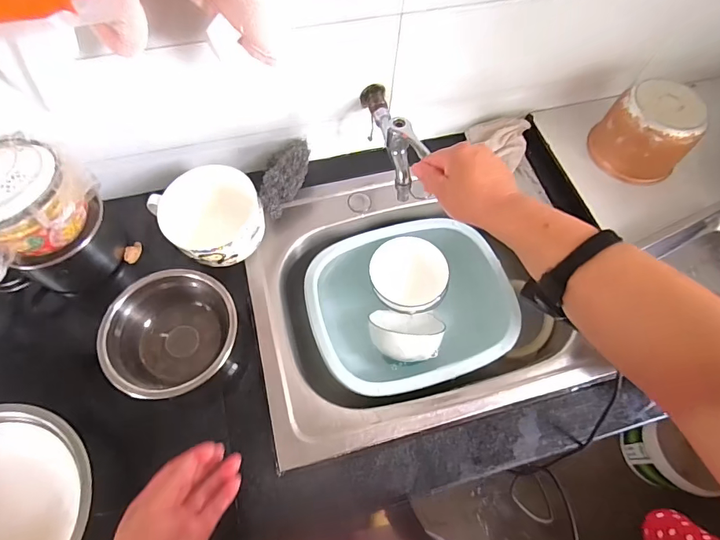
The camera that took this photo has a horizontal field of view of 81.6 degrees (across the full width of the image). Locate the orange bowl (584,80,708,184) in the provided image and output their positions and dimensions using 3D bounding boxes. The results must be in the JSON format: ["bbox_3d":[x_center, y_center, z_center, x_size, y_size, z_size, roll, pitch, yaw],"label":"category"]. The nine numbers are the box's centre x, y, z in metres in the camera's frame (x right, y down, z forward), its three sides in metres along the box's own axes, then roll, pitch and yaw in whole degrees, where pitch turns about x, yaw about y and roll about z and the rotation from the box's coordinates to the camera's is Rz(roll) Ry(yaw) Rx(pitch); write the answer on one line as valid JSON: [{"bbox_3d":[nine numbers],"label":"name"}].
[{"bbox_3d":[0.442,-0.212,0.654,0.102,0.117,0.108,1,64,-2],"label":"orange bowl"}]

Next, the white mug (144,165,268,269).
[{"bbox_3d":[-0.198,-0.067,0.566,0.126,0.066,0.124,1,64,-2],"label":"white mug"}]

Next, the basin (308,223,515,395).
[{"bbox_3d":[0.076,0.061,0.657,0.292,0.131,0.244,-16,65,-10],"label":"basin"}]

